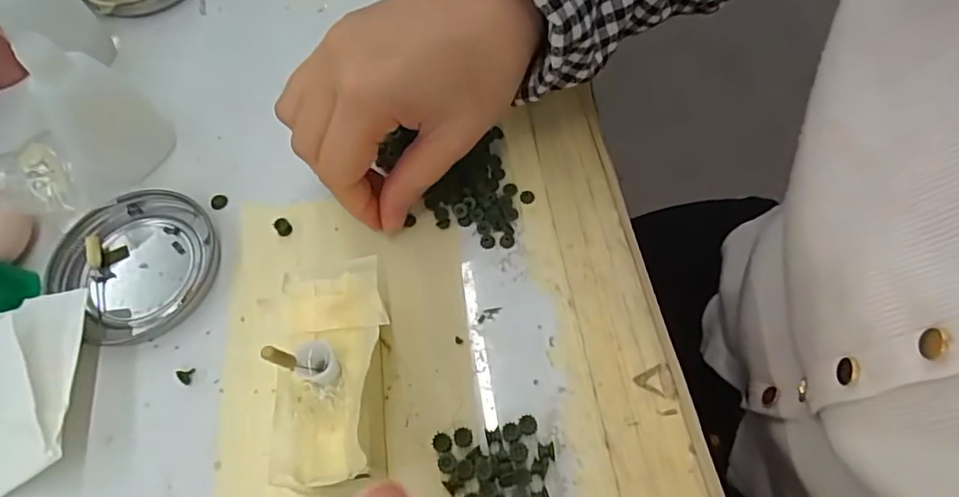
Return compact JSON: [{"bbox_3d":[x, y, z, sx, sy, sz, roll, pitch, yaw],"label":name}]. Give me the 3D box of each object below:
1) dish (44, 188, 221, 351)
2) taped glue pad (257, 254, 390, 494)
[{"bbox_3d":[-0.165,0.006,0.278,0.070,0.010,0.072,-1,62,2],"label":"dish"},{"bbox_3d":[-0.058,0.050,0.232,0.049,0.042,0.088,-12,62,-4],"label":"taped glue pad"}]

